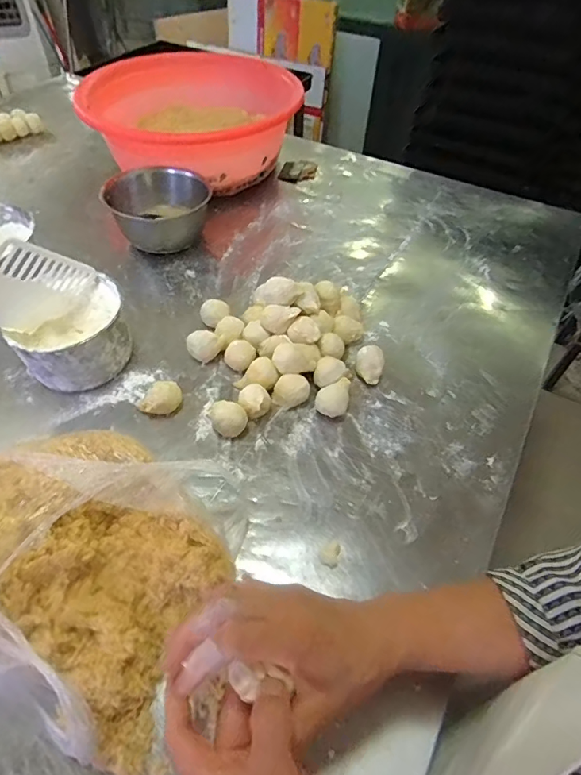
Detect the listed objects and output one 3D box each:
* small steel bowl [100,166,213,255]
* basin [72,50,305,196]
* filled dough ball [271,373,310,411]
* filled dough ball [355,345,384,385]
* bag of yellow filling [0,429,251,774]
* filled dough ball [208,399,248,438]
[{"bbox_3d":[-0.221,-0.296,0.793,0.166,0.091,0.135,-10,52,-11],"label":"small steel bowl"},{"bbox_3d":[-0.202,-0.547,0.962,0.392,0.160,0.392,2,50,-2],"label":"basin"},{"bbox_3d":[0.000,0.006,0.602,0.047,0.032,0.035,-4,51,-6],"label":"filled dough ball"},{"bbox_3d":[0.105,-0.032,0.622,0.037,0.040,0.040,2,50,-2],"label":"filled dough ball"},{"bbox_3d":[-0.186,0.147,0.422,0.242,0.117,0.248,16,51,10],"label":"bag of yellow filling"},{"bbox_3d":[-0.076,0.037,0.572,0.042,0.031,0.051,-10,52,-11],"label":"filled dough ball"}]

